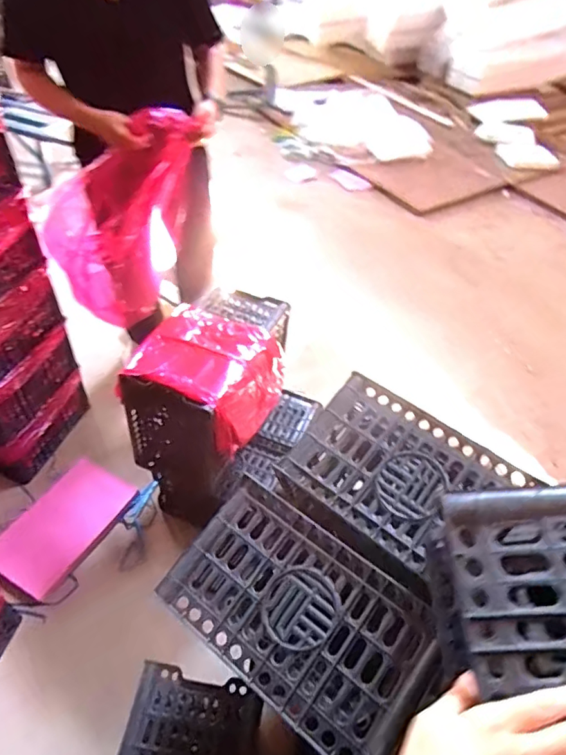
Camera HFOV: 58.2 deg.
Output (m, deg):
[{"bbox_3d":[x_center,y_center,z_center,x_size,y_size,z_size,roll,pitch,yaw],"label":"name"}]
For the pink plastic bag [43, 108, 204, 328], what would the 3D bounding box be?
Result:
[{"bbox_3d":[-0.430,-0.414,1.364,0.384,0.593,0.236,-12,48,-17],"label":"pink plastic bag"}]

